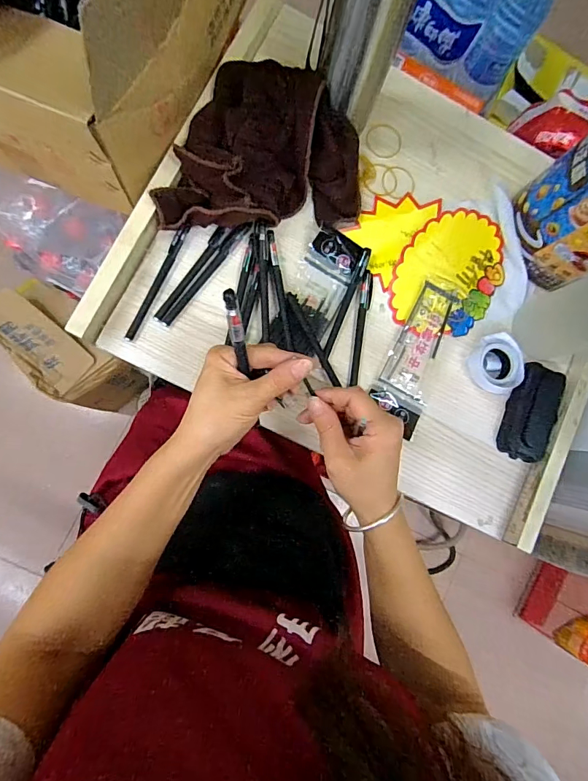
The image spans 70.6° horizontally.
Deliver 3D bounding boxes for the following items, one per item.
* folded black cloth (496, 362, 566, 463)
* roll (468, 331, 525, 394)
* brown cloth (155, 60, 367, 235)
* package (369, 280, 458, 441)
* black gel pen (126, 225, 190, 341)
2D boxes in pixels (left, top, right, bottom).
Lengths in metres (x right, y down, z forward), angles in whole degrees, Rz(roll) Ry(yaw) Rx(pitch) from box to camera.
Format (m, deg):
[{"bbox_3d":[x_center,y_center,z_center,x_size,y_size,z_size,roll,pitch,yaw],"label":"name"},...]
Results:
[{"bbox_3d":[0.272,0.026,0.472,0.055,0.024,0.106,23,84,-5],"label":"folded black cloth"},{"bbox_3d":[0.229,-0.031,0.475,0.054,0.033,0.065,3,86,-7],"label":"roll"},{"bbox_3d":[-0.033,-0.246,0.429,0.214,0.062,0.151,-3,86,-7],"label":"brown cloth"},{"bbox_3d":[0.140,-0.038,0.469,0.059,0.006,0.167,25,83,-5],"label":"package"},{"bbox_3d":[-0.145,-0.114,0.438,0.011,0.008,0.133,26,83,-5],"label":"black gel pen"}]

